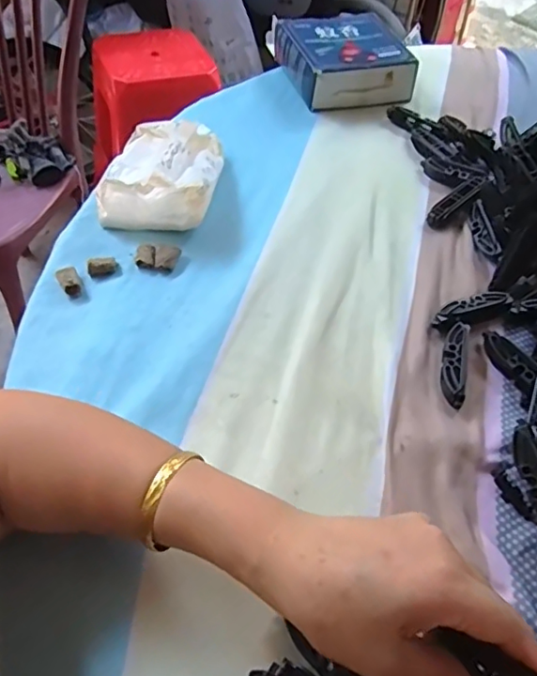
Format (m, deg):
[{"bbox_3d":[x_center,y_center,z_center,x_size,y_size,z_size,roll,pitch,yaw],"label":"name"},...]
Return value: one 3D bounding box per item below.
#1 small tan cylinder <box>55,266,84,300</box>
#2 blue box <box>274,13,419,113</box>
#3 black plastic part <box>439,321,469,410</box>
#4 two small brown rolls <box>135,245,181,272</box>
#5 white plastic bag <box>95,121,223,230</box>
[{"bbox_3d":[-0.166,-0.047,0.460,0.016,0.011,0.027,-24,58,-21],"label":"small tan cylinder"},{"bbox_3d":[0.093,-0.354,0.697,0.140,0.047,0.154,-14,55,-15],"label":"blue box"},{"bbox_3d":[0.146,0.019,0.430,0.016,0.014,0.077,14,53,6],"label":"black plastic part"},{"bbox_3d":[-0.098,-0.072,0.484,0.037,0.009,0.024,6,52,0],"label":"two small brown rolls"},{"bbox_3d":[-0.103,-0.167,0.532,0.109,0.038,0.147,2,52,-3],"label":"white plastic bag"}]

